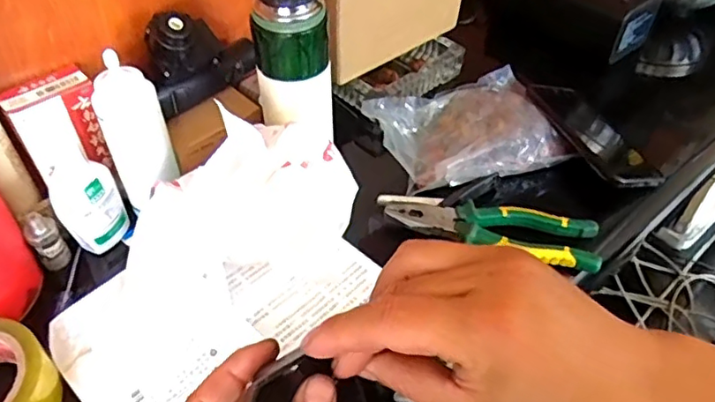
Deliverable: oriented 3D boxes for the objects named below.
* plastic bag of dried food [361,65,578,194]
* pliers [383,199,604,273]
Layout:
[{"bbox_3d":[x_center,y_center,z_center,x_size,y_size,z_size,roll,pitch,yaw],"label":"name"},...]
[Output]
[{"bbox_3d":[0.116,-0.084,0.614,0.211,0.046,0.150,-20,48,-17],"label":"plastic bag of dried food"},{"bbox_3d":[0.127,0.023,0.546,0.188,0.021,0.048,11,47,12],"label":"pliers"}]

